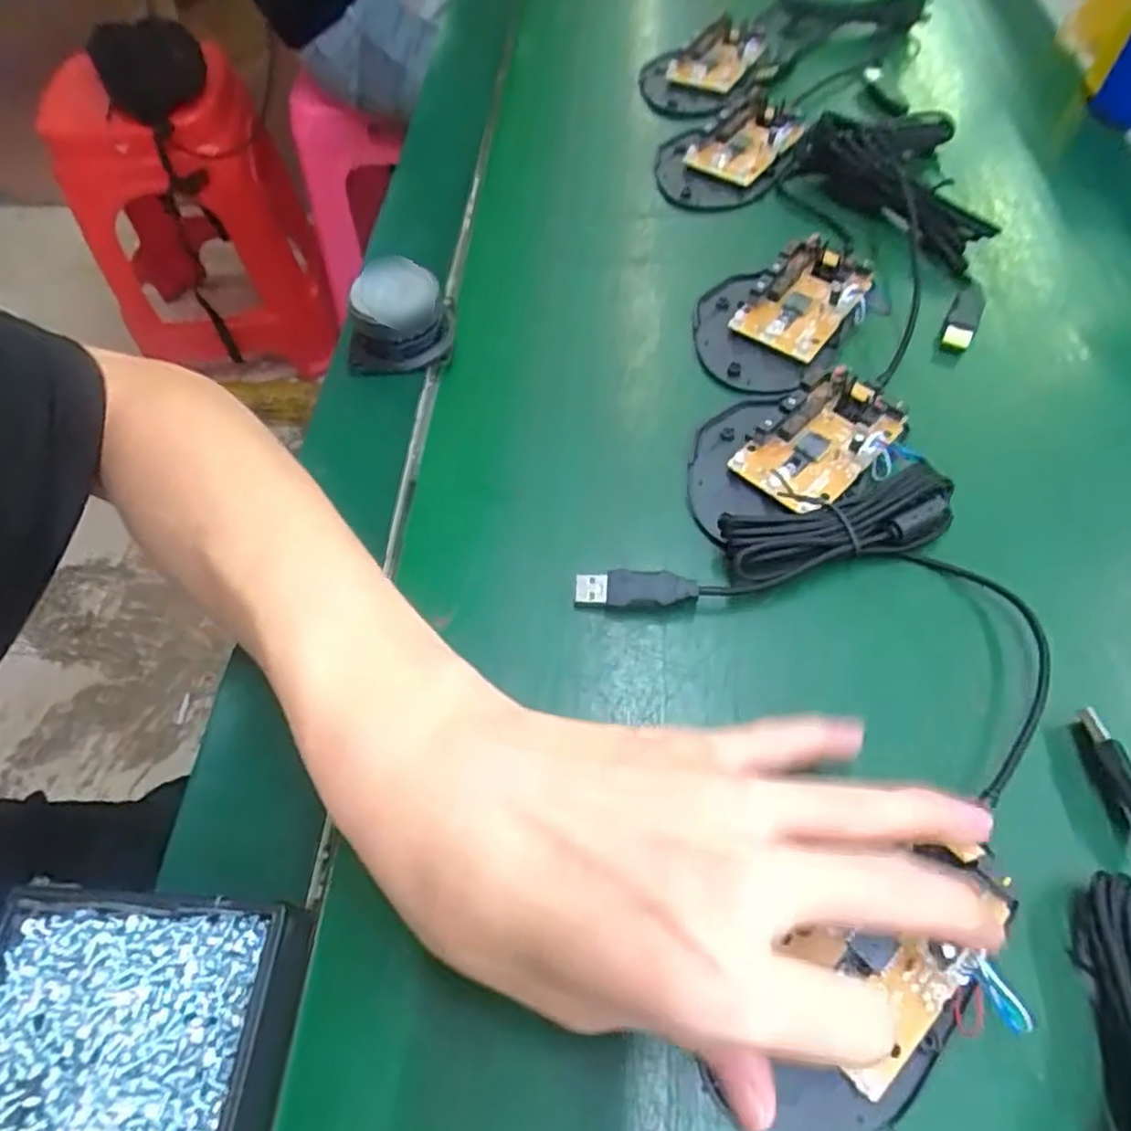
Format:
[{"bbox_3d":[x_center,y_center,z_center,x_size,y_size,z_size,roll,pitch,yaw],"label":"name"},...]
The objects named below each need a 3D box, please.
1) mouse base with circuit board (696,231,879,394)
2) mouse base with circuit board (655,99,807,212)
[{"bbox_3d":[0.103,-0.127,0.354,0.068,0.018,0.101,30,63,19],"label":"mouse base with circuit board"},{"bbox_3d":[0.093,-0.242,0.424,0.060,0.020,0.093,37,65,22],"label":"mouse base with circuit board"}]

